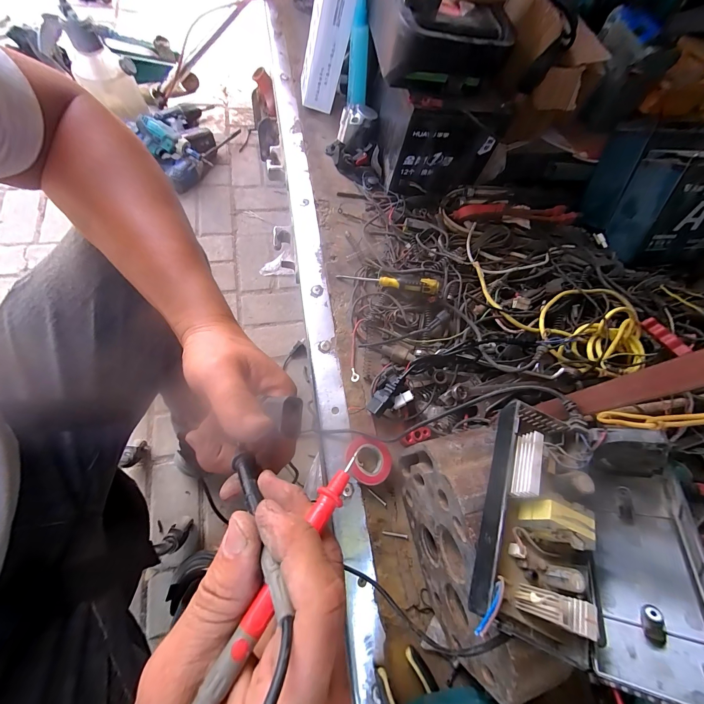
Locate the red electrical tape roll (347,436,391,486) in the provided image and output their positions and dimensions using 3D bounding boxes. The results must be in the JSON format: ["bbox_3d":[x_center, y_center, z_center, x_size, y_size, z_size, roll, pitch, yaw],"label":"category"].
[{"bbox_3d":[0.021,0.143,0.401,0.058,0.024,0.054,3,67,-8],"label":"red electrical tape roll"}]

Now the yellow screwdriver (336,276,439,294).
[{"bbox_3d":[0.057,-0.114,0.502,0.163,0.023,0.021,10,67,17],"label":"yellow screwdriver"}]

